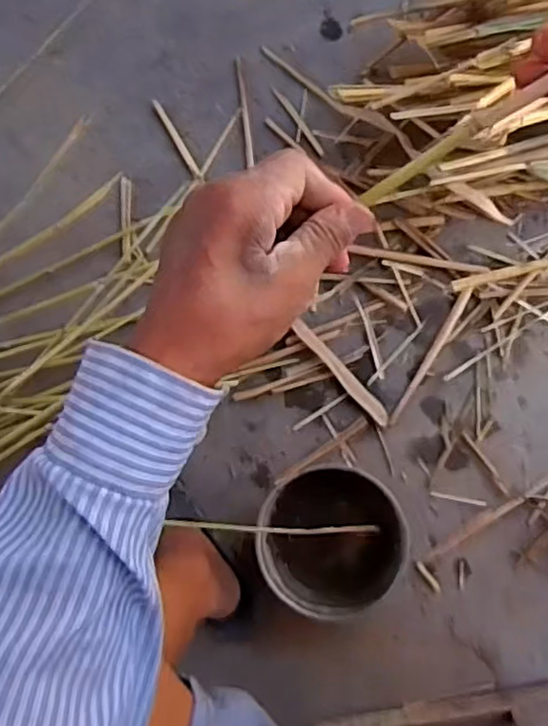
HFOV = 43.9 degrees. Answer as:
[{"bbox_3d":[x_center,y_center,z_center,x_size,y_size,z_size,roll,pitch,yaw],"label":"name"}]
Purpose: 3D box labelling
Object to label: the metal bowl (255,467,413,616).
[{"bbox_3d":[0.065,0.196,0.765,0.154,0.084,0.154,11,86,7],"label":"metal bowl"}]

